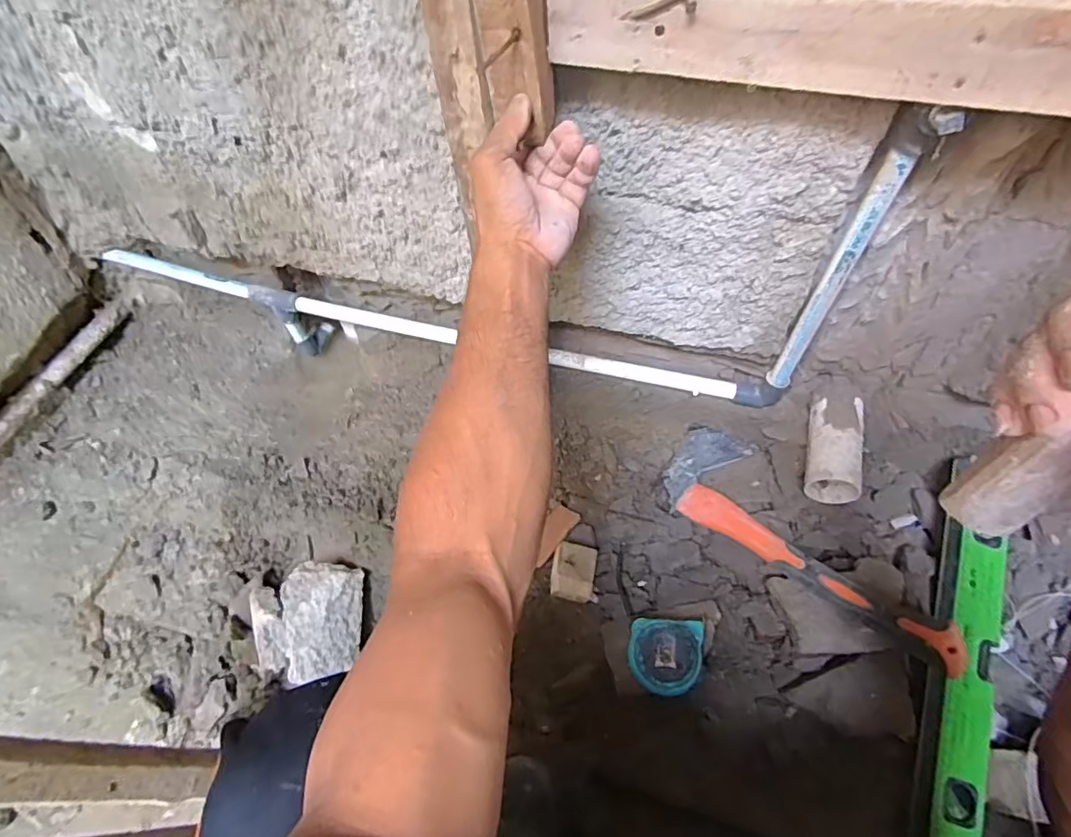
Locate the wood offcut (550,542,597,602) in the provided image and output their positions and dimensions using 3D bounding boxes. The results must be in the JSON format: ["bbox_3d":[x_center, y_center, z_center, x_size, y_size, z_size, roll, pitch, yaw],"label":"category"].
[{"bbox_3d":[0.048,0.198,0.708,0.053,0.044,0.065,6,57,7],"label":"wood offcut"}]

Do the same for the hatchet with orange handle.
[{"bbox_3d":[0.327,0.132,0.677,0.378,0.029,0.133,30,72,37],"label":"hatchet with orange handle"}]

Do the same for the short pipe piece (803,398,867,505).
[{"bbox_3d":[0.373,0.037,0.696,0.063,0.058,0.124,14,58,12],"label":"short pipe piece"}]

